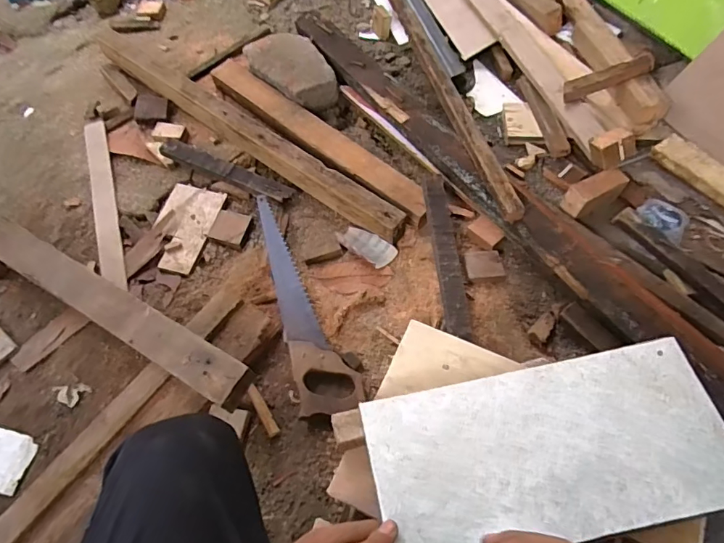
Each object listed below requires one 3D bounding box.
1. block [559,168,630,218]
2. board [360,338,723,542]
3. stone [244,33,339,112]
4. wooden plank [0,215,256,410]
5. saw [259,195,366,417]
[{"bbox_3d":[0.399,-0.134,0.825,0.103,0.060,0.044,-25,63,-12],"label":"block"},{"bbox_3d":[0.149,0.139,0.379,0.276,0.008,0.132,-10,60,-4],"label":"board"},{"bbox_3d":[-0.149,-0.408,1.004,0.131,0.084,0.206,-27,63,-14],"label":"stone"},{"bbox_3d":[-0.527,-0.023,0.764,0.869,0.027,0.061,25,72,19],"label":"wooden plank"},{"bbox_3d":[-0.090,0.036,0.765,0.090,0.033,0.381,-14,61,-7],"label":"saw"}]

